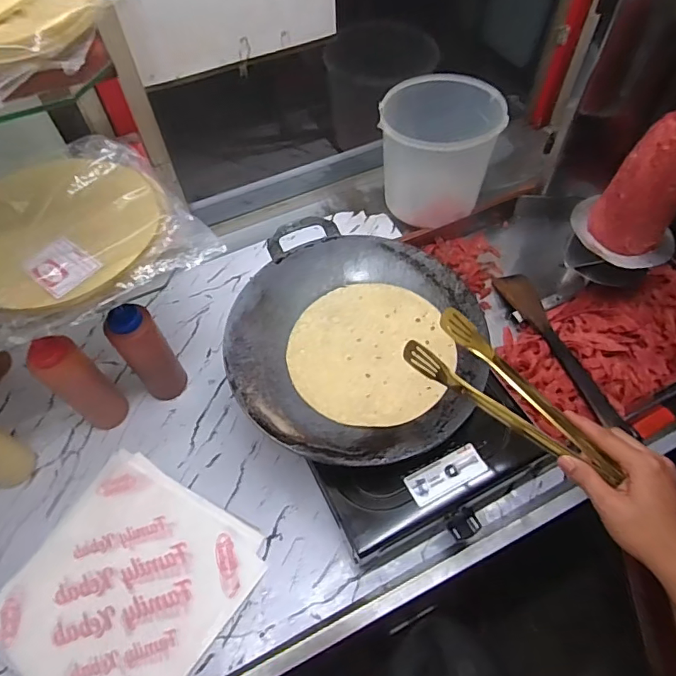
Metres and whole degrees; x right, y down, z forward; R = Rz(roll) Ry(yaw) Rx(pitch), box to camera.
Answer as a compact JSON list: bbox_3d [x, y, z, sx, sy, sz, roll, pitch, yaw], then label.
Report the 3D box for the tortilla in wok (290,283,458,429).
[{"bbox_3d":[0.041,0.012,0.626,0.202,0.018,0.200,0,56,-1],"label":"tortilla in wok"}]

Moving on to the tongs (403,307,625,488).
[{"bbox_3d":[0.181,0.061,0.516,0.225,0.031,0.081,39,63,16],"label":"tongs"}]

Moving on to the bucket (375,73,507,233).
[{"bbox_3d":[0.166,-0.317,0.867,0.187,0.206,0.187,0,56,-1],"label":"bucket"}]

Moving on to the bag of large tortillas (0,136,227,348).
[{"bbox_3d":[-0.306,-0.130,0.562,0.250,0.044,0.236,-30,62,-20],"label":"bag of large tortillas"}]

